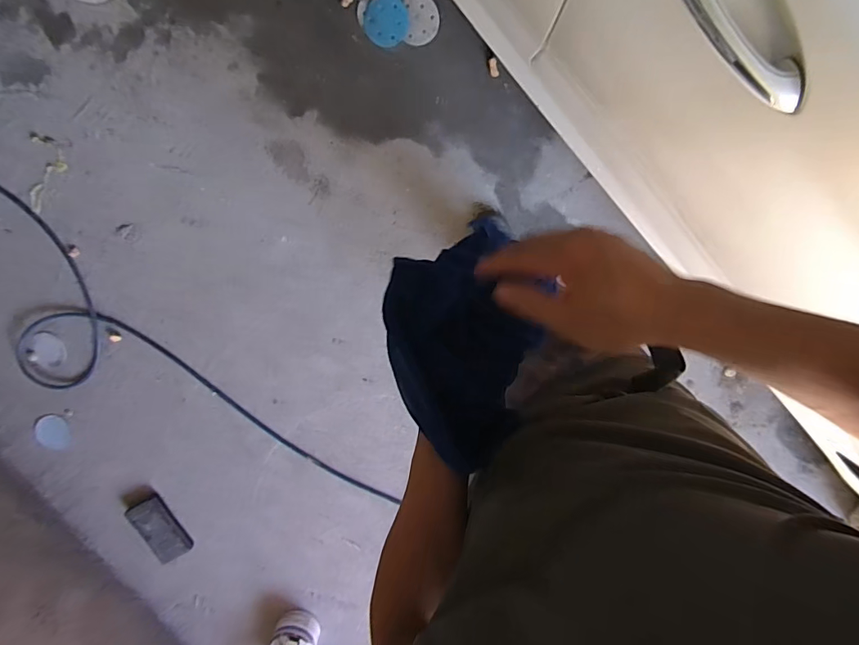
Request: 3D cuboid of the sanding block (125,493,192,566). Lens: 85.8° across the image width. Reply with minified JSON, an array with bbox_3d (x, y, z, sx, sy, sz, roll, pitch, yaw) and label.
[{"bbox_3d":[-0.803,0.619,1.381,0.103,0.013,0.211,-29,108,-16],"label":"sanding block"}]

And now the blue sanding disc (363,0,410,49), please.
[{"bbox_3d":[-0.117,-0.824,1.262,0.122,0.008,0.134,1,102,4],"label":"blue sanding disc"}]

